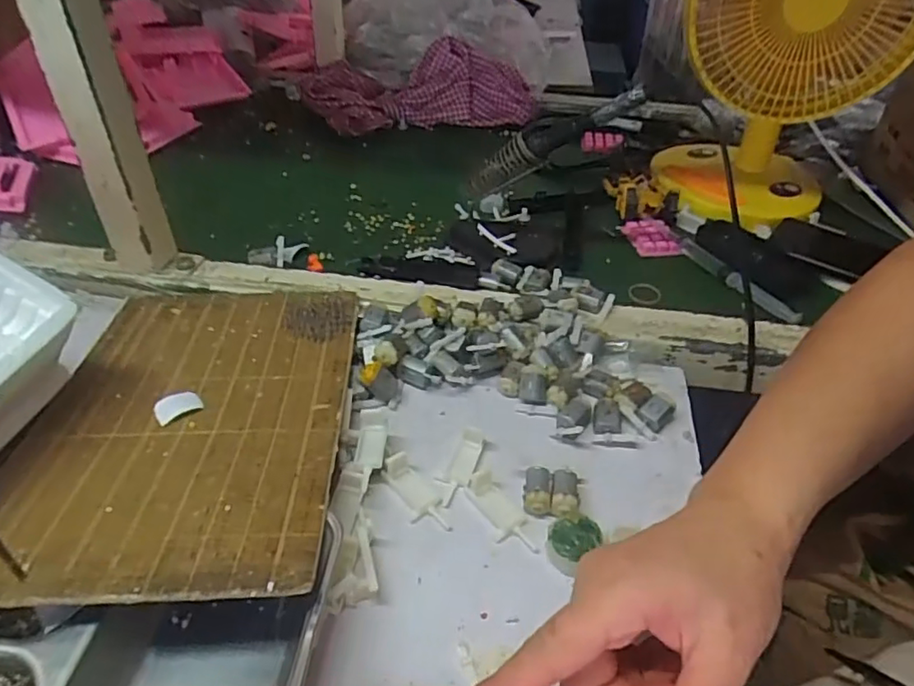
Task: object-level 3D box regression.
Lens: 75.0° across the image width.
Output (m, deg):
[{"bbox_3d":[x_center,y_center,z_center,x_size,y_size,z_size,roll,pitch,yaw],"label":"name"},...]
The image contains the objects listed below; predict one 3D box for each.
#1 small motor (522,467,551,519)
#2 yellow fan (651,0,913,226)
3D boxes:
[{"bbox_3d":[0.051,0.094,0.383,0.016,0.018,0.032,5,41,4],"label":"small motor"},{"bbox_3d":[0.341,-0.289,0.604,0.205,0.305,0.220,23,45,23],"label":"yellow fan"}]

